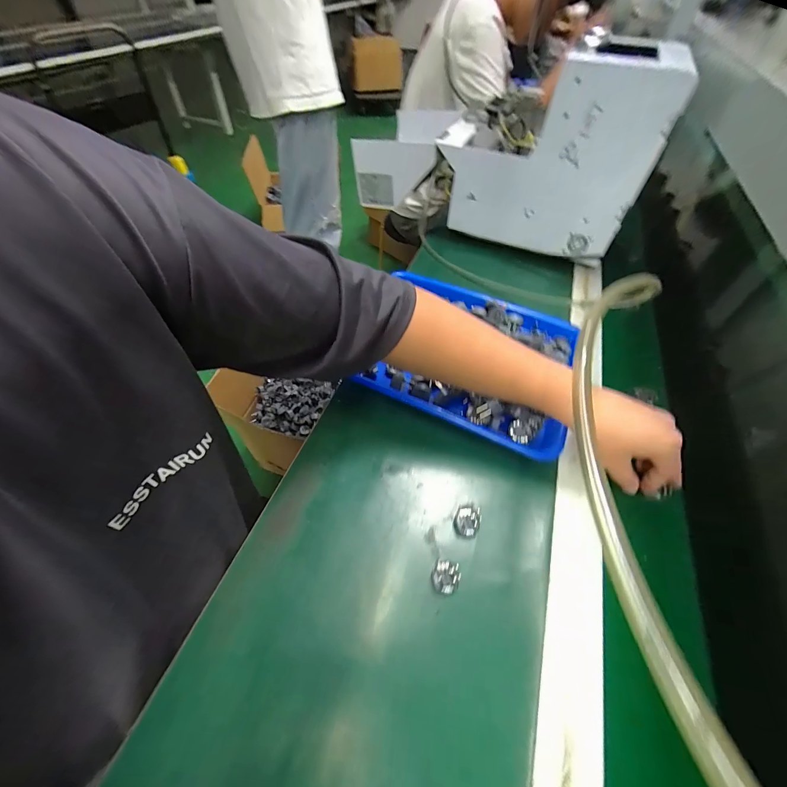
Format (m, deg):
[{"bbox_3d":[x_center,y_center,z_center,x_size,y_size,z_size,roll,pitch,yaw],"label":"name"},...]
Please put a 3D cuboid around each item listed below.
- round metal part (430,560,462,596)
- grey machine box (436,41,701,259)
[{"bbox_3d":[0.050,0.177,0.328,0.025,0.019,0.027,1,53,-1],"label":"round metal part"},{"bbox_3d":[0.257,-0.412,0.589,0.307,0.260,0.167,16,54,11],"label":"grey machine box"}]

